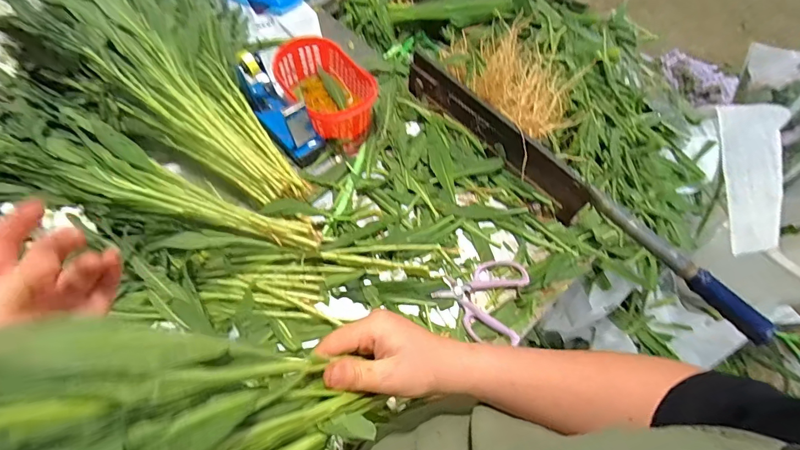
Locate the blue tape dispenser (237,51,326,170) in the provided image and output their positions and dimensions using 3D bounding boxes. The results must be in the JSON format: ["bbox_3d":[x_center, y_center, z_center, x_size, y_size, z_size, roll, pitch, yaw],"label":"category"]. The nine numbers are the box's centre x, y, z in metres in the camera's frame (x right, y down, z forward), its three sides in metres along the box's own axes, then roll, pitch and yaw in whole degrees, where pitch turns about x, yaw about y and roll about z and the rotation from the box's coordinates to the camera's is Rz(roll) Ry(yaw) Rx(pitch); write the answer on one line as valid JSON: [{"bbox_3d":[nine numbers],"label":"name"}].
[{"bbox_3d":[-0.209,-0.201,0.702,0.067,0.115,0.177,-35,72,-18],"label":"blue tape dispenser"}]

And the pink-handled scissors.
[{"bbox_3d":[0.142,0.111,0.623,0.134,0.022,0.133,-39,73,-19],"label":"pink-handled scissors"}]

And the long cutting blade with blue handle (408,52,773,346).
[{"bbox_3d":[0.230,-0.084,0.667,0.037,0.099,0.615,-39,73,-19],"label":"long cutting blade with blue handle"}]

